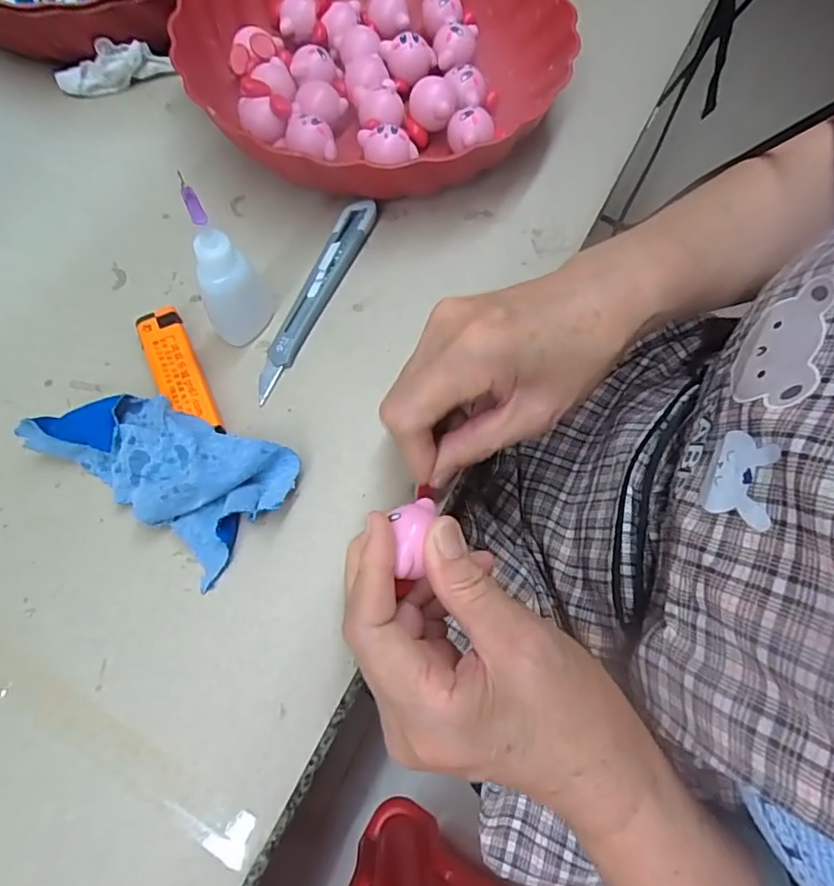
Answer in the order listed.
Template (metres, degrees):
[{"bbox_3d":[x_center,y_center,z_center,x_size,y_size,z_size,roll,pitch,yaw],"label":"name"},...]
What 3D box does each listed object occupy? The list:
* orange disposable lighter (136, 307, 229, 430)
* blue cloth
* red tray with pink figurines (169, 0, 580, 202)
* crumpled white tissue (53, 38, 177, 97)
[{"bbox_3d":[-0.124,-0.035,0.273,0.023,0.013,0.081,-25,70,-10],"label":"orange disposable lighter"},{"bbox_3d":[-0.117,0.006,0.251,0.110,0.024,0.069,36,72,13],"label":"blue cloth"},{"bbox_3d":[-0.025,-0.256,0.345,0.232,0.049,0.237,39,73,14],"label":"red tray with pink figurines"},{"bbox_3d":[-0.206,-0.254,0.355,0.074,0.028,0.013,-19,69,-8],"label":"crumpled white tissue"}]

